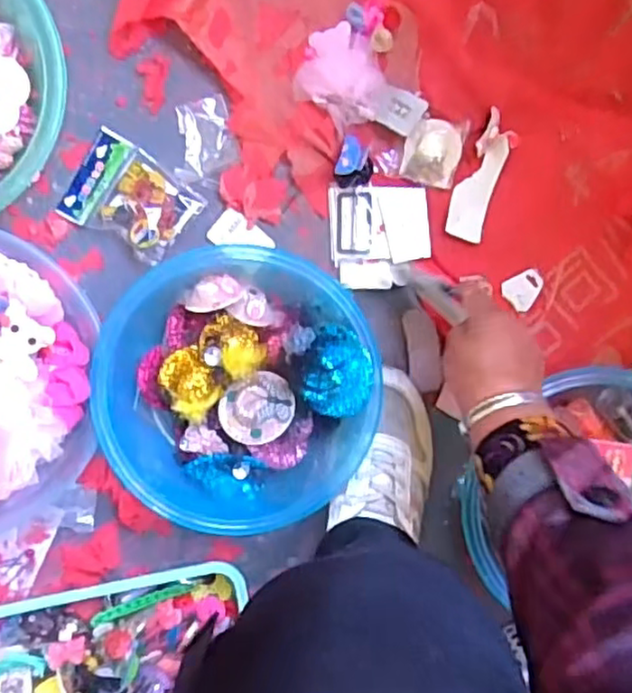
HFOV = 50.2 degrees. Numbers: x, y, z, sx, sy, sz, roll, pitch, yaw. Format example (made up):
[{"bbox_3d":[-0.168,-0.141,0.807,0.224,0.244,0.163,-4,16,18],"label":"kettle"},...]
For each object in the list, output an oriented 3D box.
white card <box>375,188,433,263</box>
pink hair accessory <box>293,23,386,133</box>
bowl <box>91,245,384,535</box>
[{"bbox_3d":[0.081,-0.110,0.604,0.043,0.005,0.068,-7,93,-7],"label":"white card"},{"bbox_3d":[0.024,-0.234,0.578,0.076,0.032,0.069,32,88,-8],"label":"pink hair accessory"},{"bbox_3d":[-0.062,0.034,0.557,0.214,0.074,0.230,0,92,-8],"label":"bowl"}]

